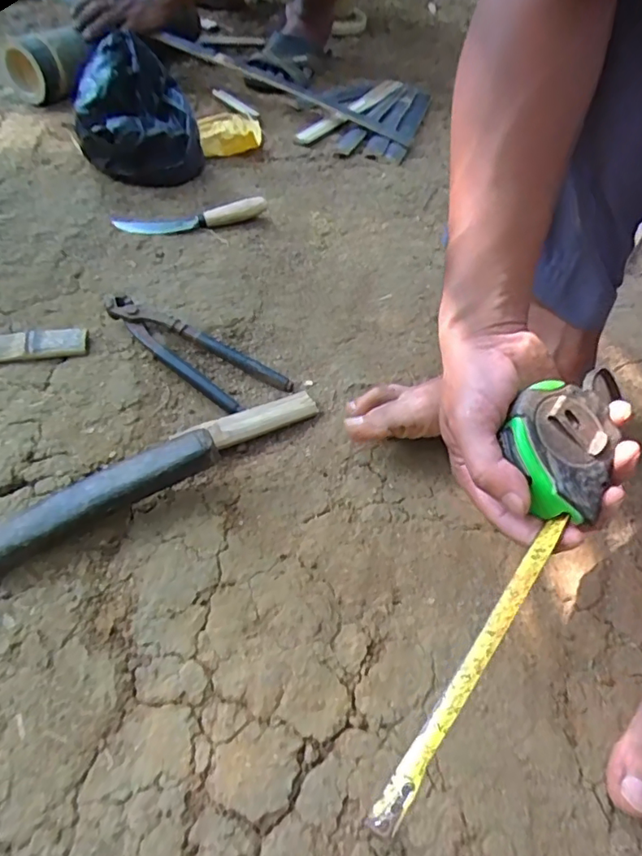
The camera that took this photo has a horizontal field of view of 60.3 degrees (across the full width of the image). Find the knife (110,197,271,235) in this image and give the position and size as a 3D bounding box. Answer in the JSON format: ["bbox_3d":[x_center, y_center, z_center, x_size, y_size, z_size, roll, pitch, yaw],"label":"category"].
[{"bbox_3d":[-0.173,-0.286,0.744,0.202,0.022,0.053,-10,50,-16],"label":"knife"}]

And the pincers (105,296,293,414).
[{"bbox_3d":[-0.137,-0.082,0.579,0.214,0.026,0.061,30,51,19],"label":"pincers"}]

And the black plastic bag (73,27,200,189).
[{"bbox_3d":[-0.265,-0.444,0.787,0.152,0.122,0.200,-13,51,-18],"label":"black plastic bag"}]

